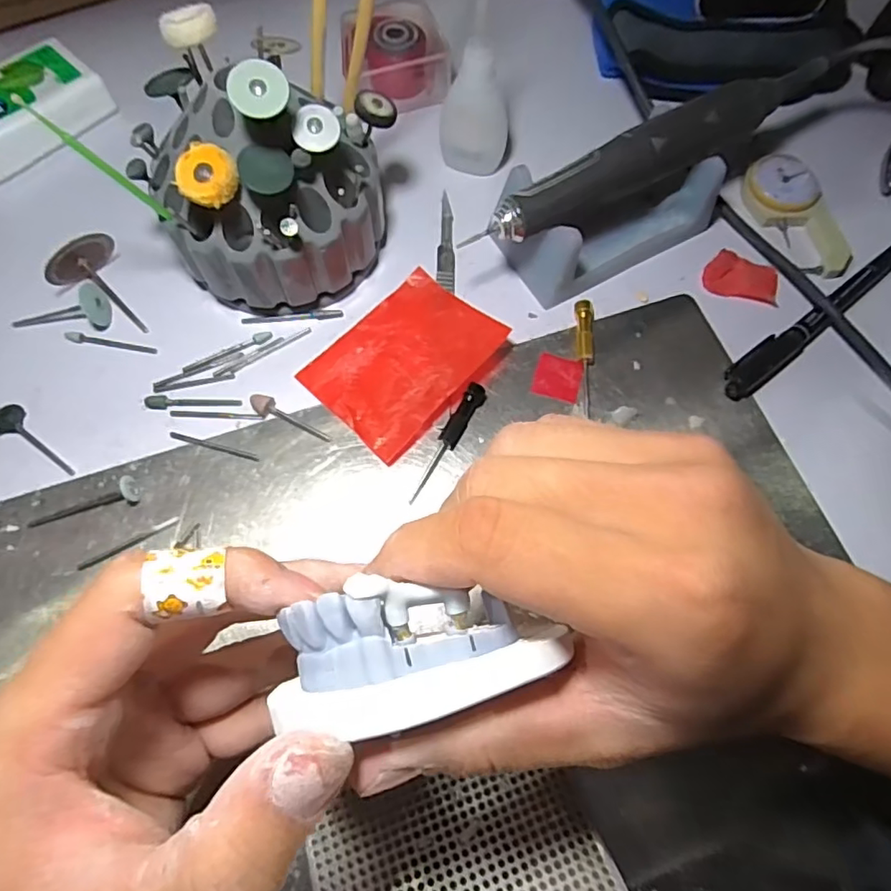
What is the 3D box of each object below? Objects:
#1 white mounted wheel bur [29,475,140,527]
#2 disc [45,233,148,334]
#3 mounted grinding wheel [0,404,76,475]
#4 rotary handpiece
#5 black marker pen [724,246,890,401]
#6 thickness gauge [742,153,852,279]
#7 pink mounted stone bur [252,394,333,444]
[{"bbox_3d":[-0.156,0.025,0.244,0.046,0.010,0.011,-15,71,-8],"label":"white mounted wheel bur"},{"bbox_3d":[-0.162,-0.077,0.272,0.041,0.029,0.034,42,73,13],"label":"disc"},{"bbox_3d":[-0.183,0.000,0.256,0.043,0.009,0.014,40,73,-1],"label":"mounted grinding wheel"},{"bbox_3d":[0.103,-0.142,0.270,0.199,0.023,0.023,-31,74,-13],"label":"rotary handpiece"},{"bbox_3d":[0.192,-0.066,0.289,0.142,0.009,0.016,-35,74,-14],"label":"black marker pen"},{"bbox_3d":[0.194,-0.126,0.312,0.039,0.012,0.076,-18,71,-9],"label":"thickness gauge"},{"bbox_3d":[-0.072,-0.012,0.262,0.040,0.006,0.009,27,71,8],"label":"pink mounted stone bur"}]

